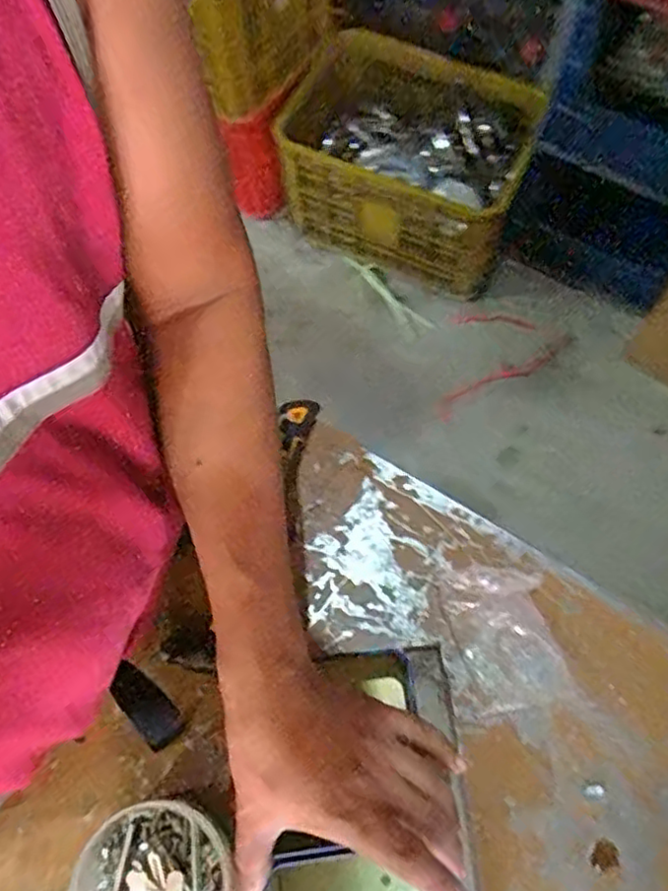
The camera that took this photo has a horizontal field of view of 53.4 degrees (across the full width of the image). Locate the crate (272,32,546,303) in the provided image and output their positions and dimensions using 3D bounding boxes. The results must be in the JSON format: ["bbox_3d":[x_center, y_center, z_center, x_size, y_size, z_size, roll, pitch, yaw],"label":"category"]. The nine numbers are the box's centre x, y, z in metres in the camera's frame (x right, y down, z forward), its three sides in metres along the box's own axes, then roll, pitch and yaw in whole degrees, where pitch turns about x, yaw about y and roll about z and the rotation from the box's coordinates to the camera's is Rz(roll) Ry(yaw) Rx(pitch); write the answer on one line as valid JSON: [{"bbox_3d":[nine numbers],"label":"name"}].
[{"bbox_3d":[0.175,-0.663,1.579,0.549,0.300,0.373,26,72,11],"label":"crate"}]

